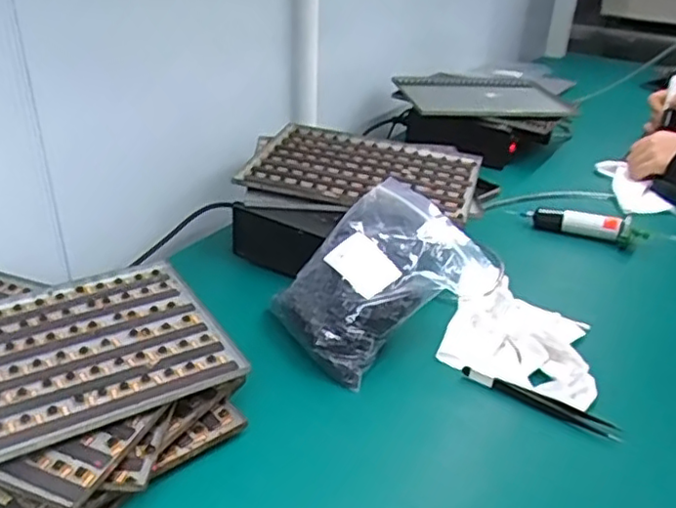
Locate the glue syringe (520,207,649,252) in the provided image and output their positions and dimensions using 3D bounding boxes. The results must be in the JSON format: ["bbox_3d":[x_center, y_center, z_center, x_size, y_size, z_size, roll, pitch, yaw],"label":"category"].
[{"bbox_3d":[0.287,-0.037,0.752,0.134,0.034,0.022,14,32,20],"label":"glue syringe"}]

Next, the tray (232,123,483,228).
[{"bbox_3d":[0.029,-0.096,0.735,0.253,0.022,0.187,9,31,12],"label":"tray"}]

